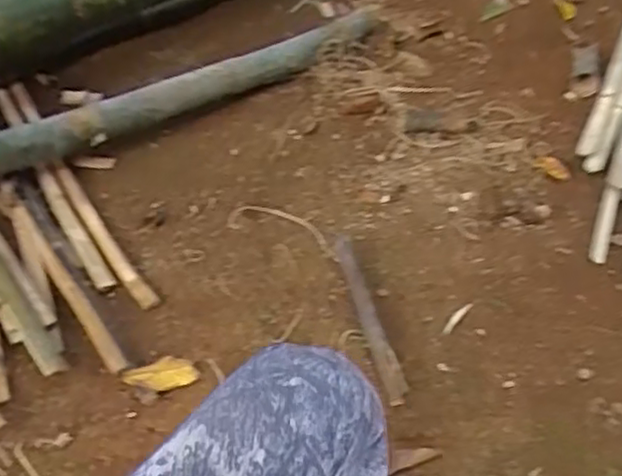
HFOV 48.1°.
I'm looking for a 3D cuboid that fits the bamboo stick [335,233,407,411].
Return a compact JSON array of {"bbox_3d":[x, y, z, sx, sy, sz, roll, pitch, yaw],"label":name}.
[{"bbox_3d":[0.086,0.114,1.075,0.032,0.031,0.330,-8,39,-11],"label":"bamboo stick"}]

